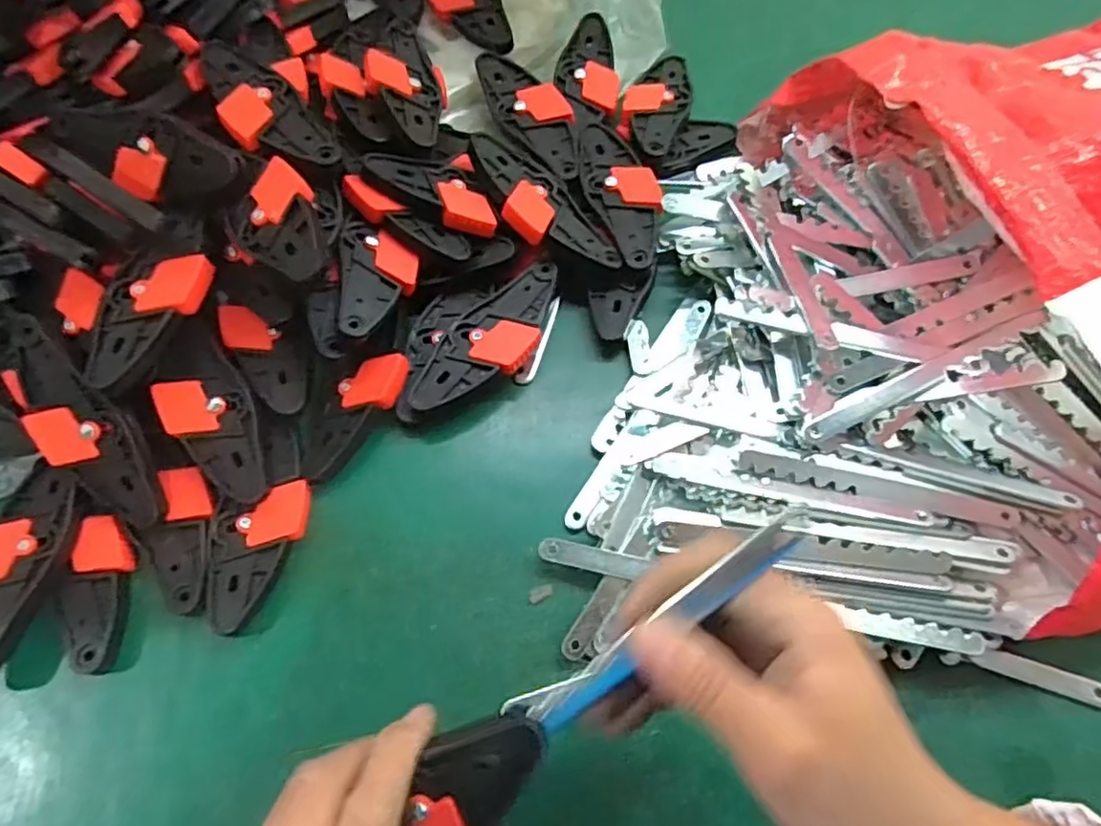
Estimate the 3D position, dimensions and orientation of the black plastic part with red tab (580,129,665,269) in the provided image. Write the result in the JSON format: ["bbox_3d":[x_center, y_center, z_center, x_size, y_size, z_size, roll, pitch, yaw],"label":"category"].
[{"bbox_3d":[0.047,-0.147,0.439,0.043,0.016,0.118,-14,67,-6],"label":"black plastic part with red tab"}]

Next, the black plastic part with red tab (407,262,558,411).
[{"bbox_3d":[-0.036,-0.045,0.407,0.046,0.013,0.120,35,70,14],"label":"black plastic part with red tab"}]

